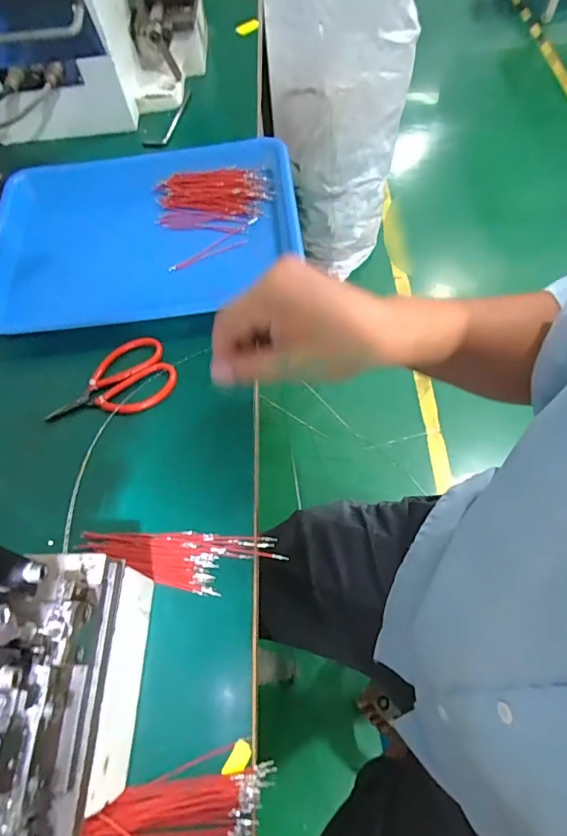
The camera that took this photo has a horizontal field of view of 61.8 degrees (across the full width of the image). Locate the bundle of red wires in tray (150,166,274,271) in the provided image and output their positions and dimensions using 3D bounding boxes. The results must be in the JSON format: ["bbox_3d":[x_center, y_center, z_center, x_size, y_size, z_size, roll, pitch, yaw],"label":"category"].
[{"bbox_3d":[-0.076,-0.234,0.534,0.127,0.015,0.132,-10,61,-1],"label":"bundle of red wires in tray"}]

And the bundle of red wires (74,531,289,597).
[{"bbox_3d":[-0.079,0.106,0.352,0.149,0.004,0.043,3,62,6],"label":"bundle of red wires"}]

